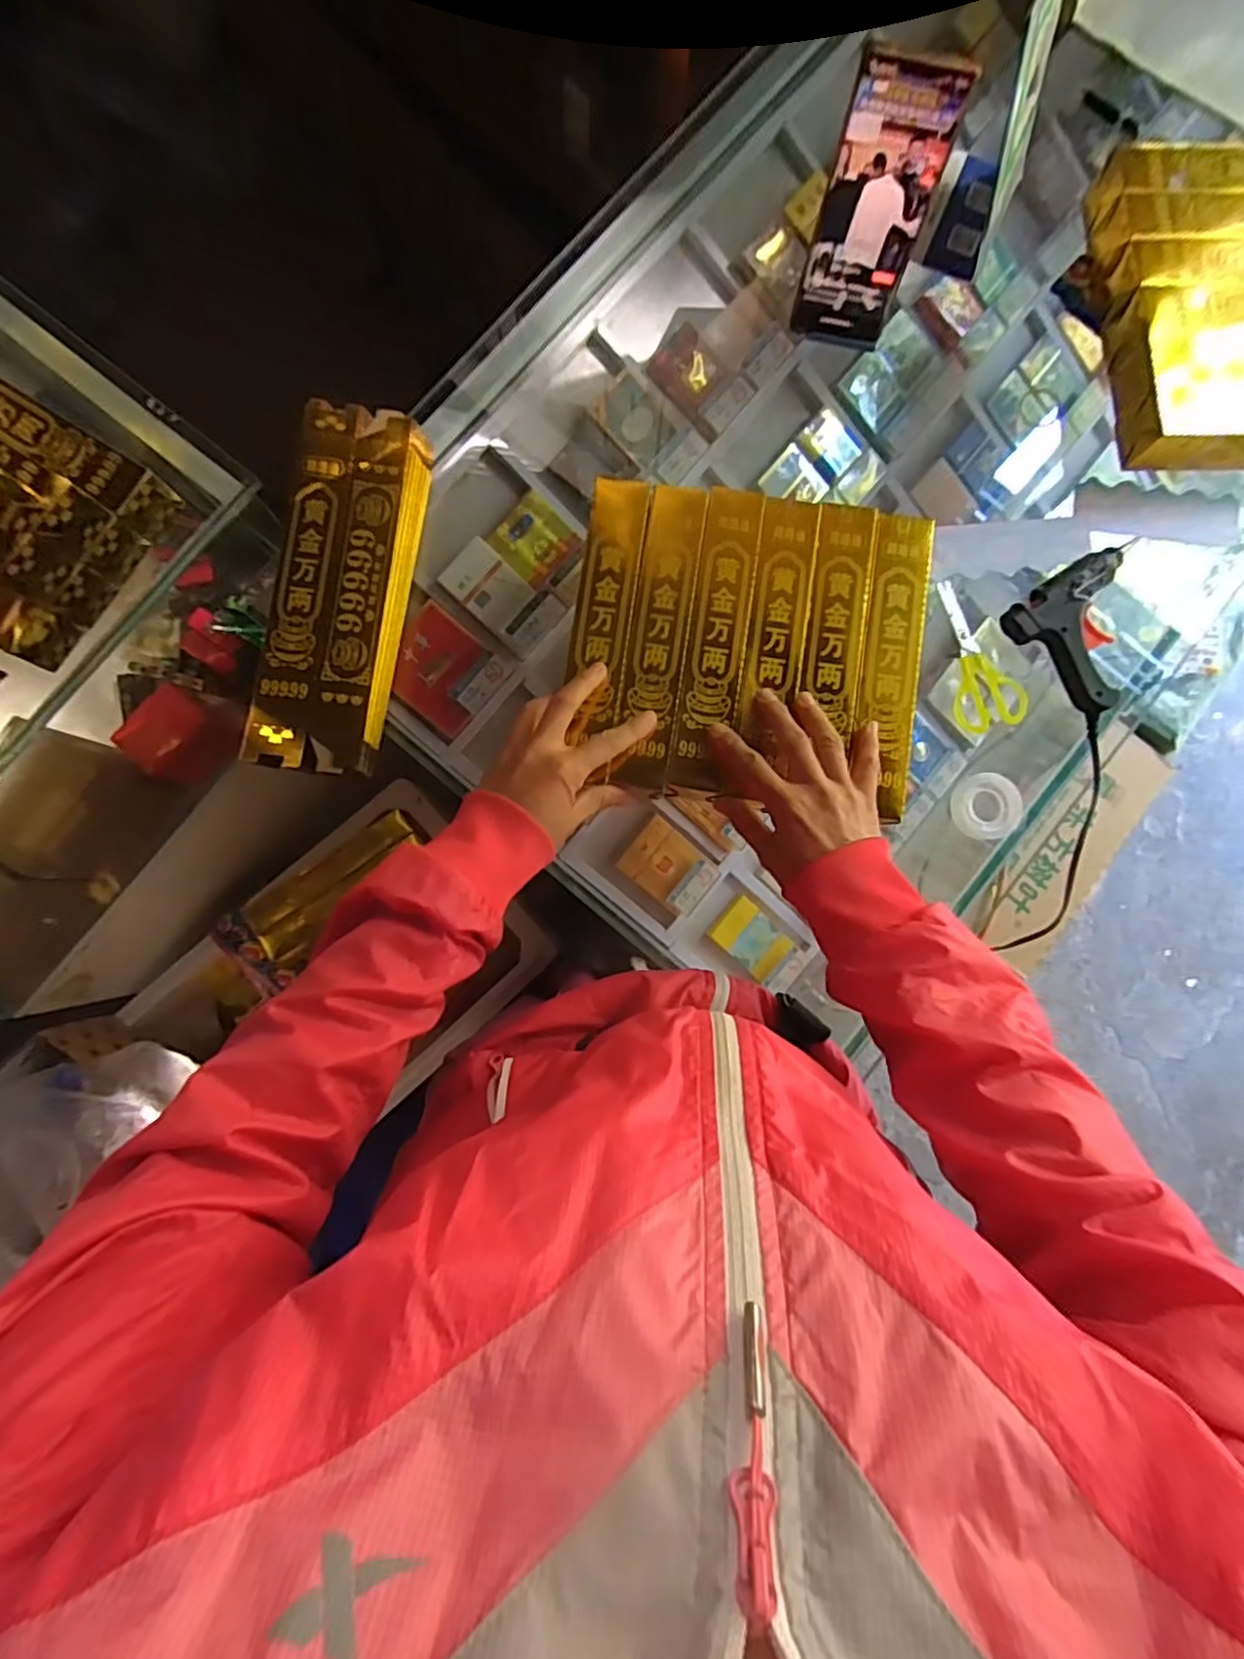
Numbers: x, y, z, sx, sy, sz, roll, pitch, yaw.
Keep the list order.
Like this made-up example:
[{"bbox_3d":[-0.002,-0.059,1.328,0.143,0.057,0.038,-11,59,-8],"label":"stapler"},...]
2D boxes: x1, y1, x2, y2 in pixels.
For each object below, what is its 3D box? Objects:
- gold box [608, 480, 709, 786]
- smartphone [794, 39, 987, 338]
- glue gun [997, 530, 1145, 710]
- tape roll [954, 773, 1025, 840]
[{"bbox_3d":[0.029,-0.144,0.493,0.042,0.018,0.227,8,86,0],"label":"gold box"},{"bbox_3d":[0.184,-0.449,0.483,0.075,0.157,0.007,14,59,2],"label":"smartphone"},{"bbox_3d":[0.373,-0.160,0.521,0.102,0.023,0.103,-38,87,-4],"label":"glue gun"},{"bbox_3d":[0.286,-0.018,0.516,0.049,0.012,0.051,0,85,-1],"label":"tape roll"}]

